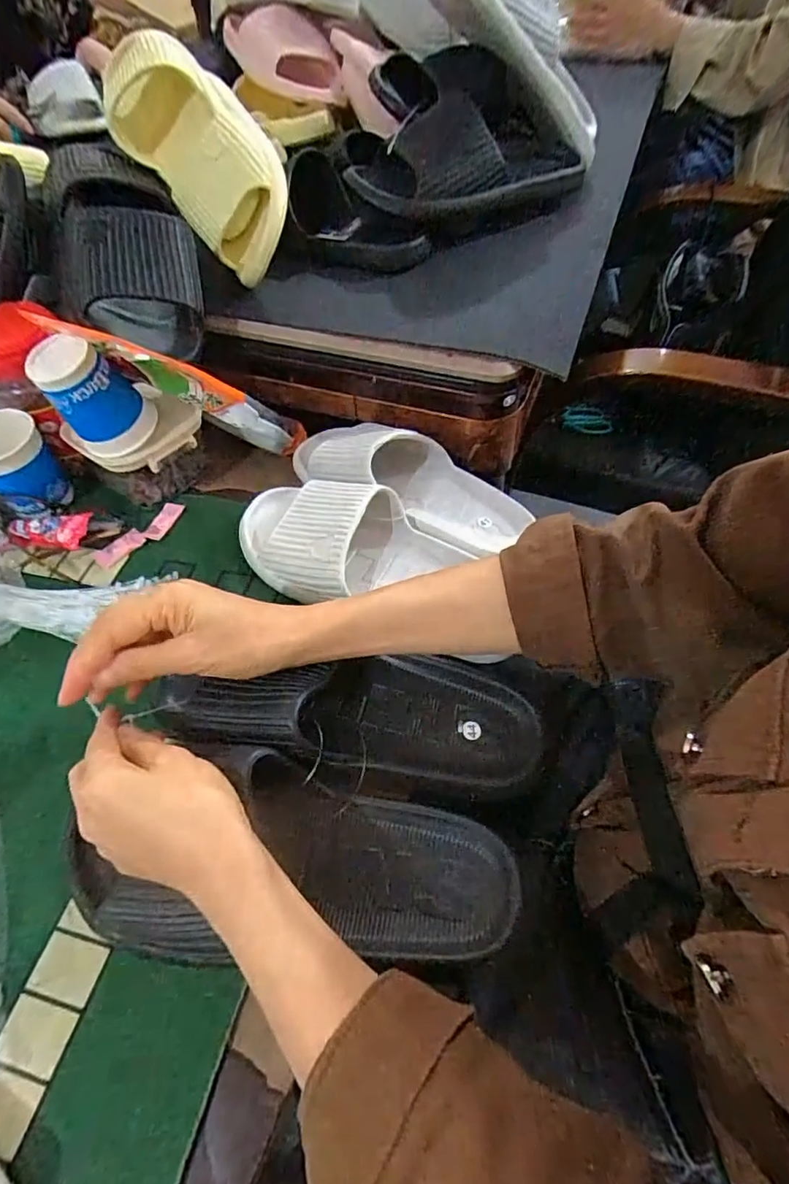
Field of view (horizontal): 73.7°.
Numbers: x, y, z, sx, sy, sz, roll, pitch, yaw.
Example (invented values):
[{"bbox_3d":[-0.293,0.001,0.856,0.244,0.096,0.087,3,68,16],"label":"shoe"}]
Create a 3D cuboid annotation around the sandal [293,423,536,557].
[{"bbox_3d":[0.011,-0.115,0.484,0.228,0.067,0.103,24,61,18],"label":"sandal"}]

